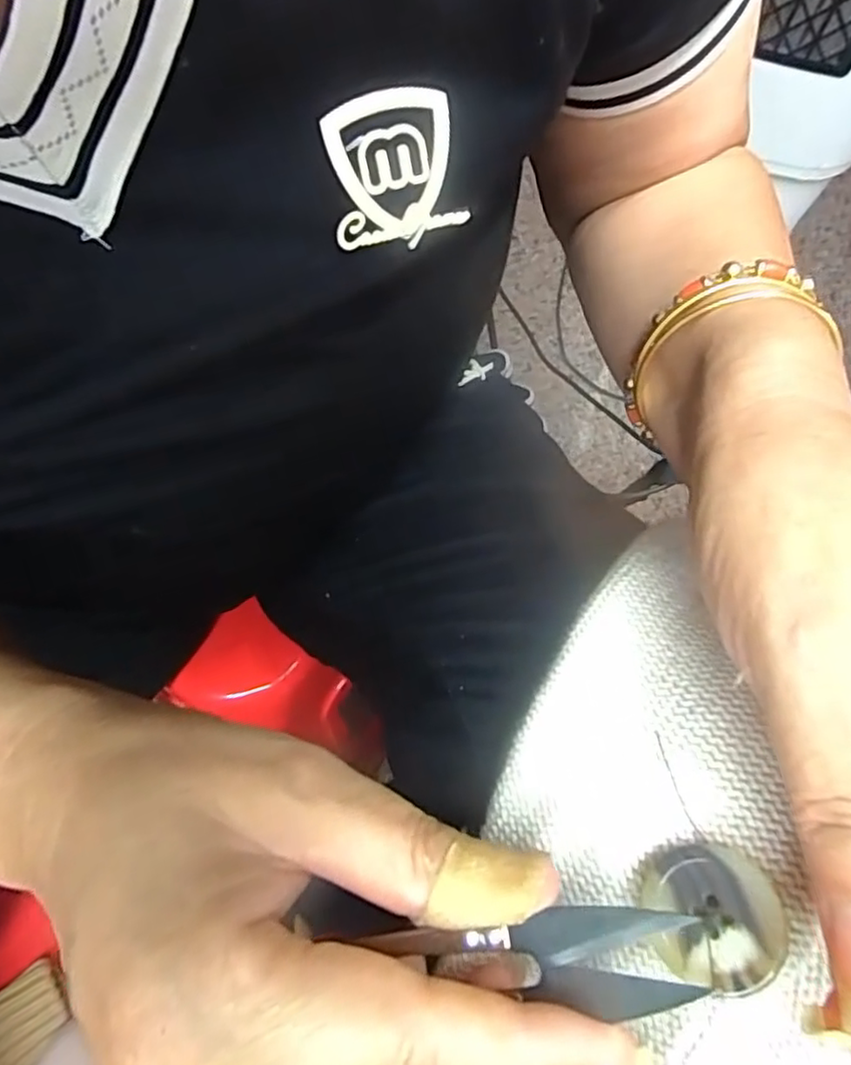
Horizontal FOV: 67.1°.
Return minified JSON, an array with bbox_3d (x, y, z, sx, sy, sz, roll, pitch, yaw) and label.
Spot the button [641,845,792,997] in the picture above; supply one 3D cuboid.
[{"bbox_3d":[0.057,0.077,0.129,0.025,0.004,0.025,-11,64,24],"label":"button"}]

